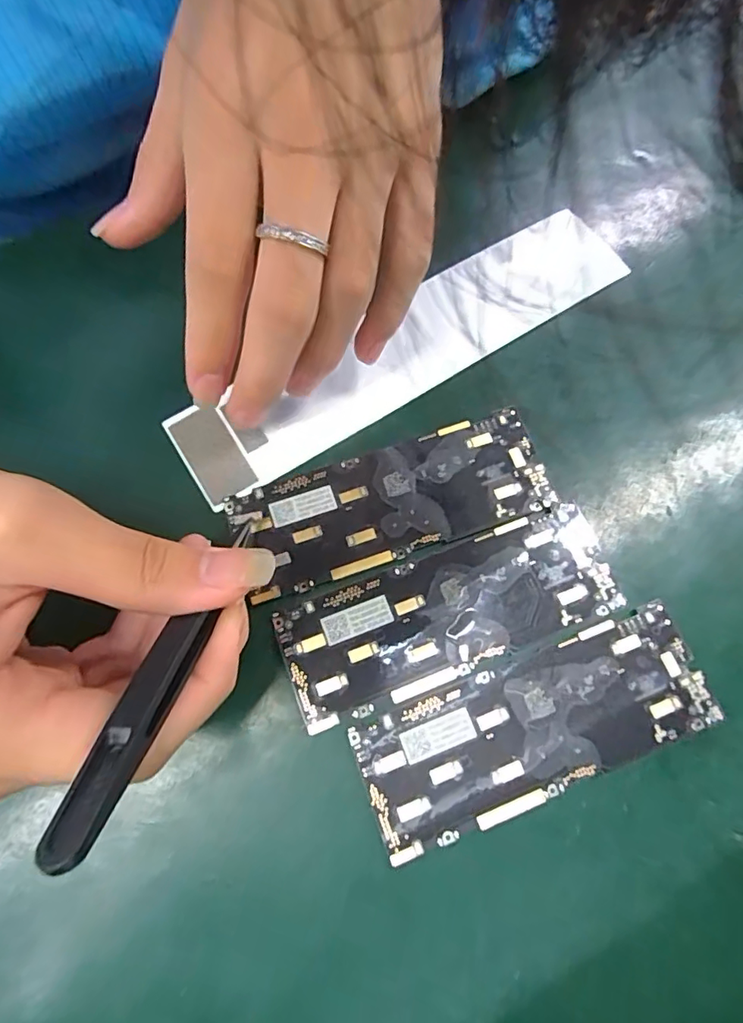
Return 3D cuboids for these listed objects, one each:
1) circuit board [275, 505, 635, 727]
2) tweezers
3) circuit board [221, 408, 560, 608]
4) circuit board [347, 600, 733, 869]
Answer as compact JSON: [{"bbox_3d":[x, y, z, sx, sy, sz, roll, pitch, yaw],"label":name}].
[{"bbox_3d":[0.029,0.036,0.191,0.124,0.004,0.044,-21,75,-5],"label":"circuit board"},{"bbox_3d":[-0.053,0.039,0.137,0.012,0.007,0.098,13,38,2],"label":"tweezers"},{"bbox_3d":[0.008,-0.004,0.204,0.123,0.004,0.045,-18,74,-7],"label":"circuit board"},{"bbox_3d":[0.058,0.074,0.181,0.124,0.004,0.047,-18,75,-4],"label":"circuit board"}]

